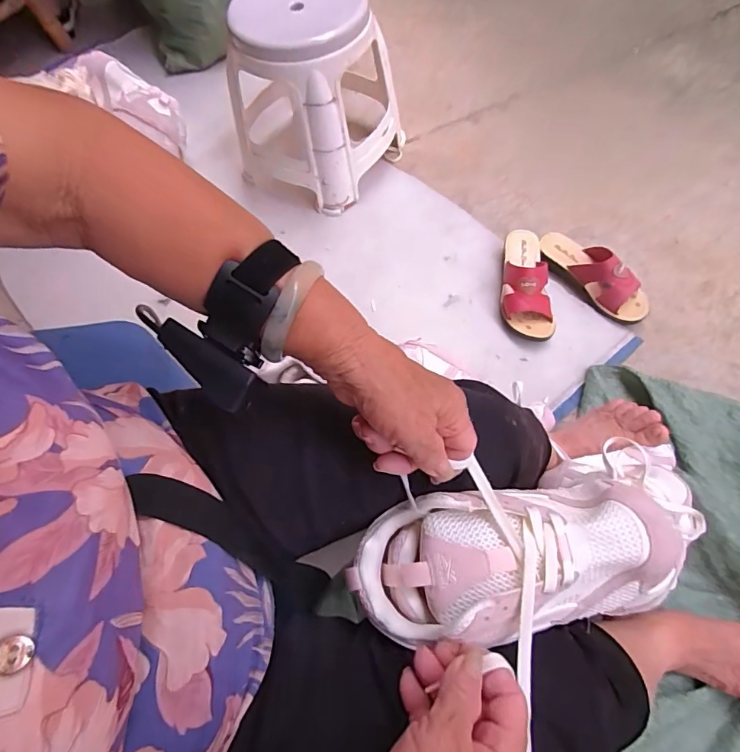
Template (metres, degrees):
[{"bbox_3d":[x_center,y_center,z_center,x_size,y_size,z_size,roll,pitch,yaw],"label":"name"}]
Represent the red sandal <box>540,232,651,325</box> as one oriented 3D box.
[{"bbox_3d":[0.407,-0.190,0.844,0.077,0.073,0.227,-37,67,-11],"label":"red sandal"}]

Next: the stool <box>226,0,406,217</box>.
[{"bbox_3d":[-0.093,-0.558,0.932,0.251,0.326,0.301,29,72,18],"label":"stool"}]

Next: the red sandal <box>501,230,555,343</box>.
[{"bbox_3d":[0.275,-0.174,0.838,0.084,0.076,0.226,-3,65,5],"label":"red sandal"}]

